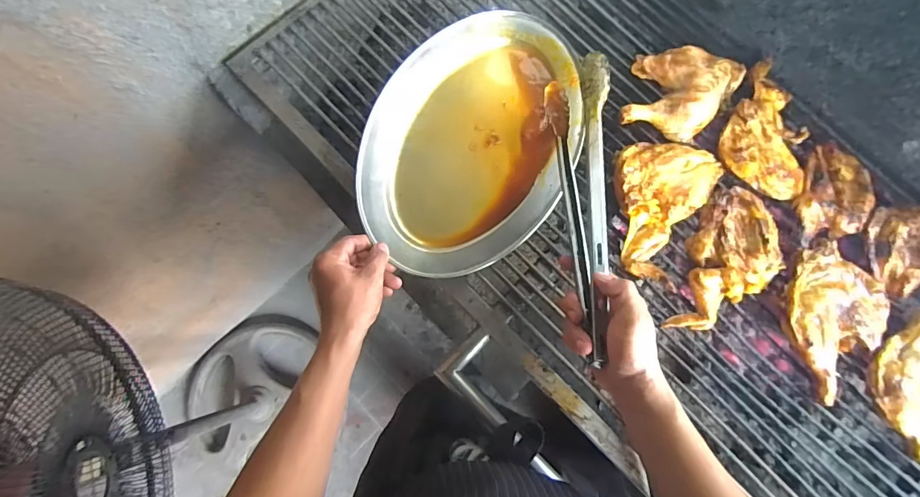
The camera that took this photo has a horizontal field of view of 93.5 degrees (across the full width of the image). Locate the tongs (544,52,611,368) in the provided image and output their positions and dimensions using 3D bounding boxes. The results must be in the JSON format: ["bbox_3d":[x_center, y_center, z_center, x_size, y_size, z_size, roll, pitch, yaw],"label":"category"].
[{"bbox_3d":[0.138,-0.058,0.483,0.058,0.071,0.332,-1,76,-1],"label":"tongs"}]

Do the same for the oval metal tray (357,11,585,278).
[{"bbox_3d":[0.019,-0.145,0.567,0.252,0.042,0.366,27,80,4],"label":"oval metal tray"}]

